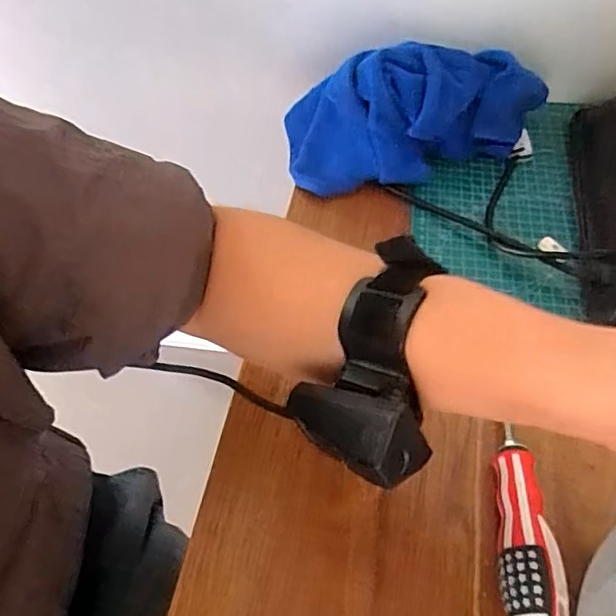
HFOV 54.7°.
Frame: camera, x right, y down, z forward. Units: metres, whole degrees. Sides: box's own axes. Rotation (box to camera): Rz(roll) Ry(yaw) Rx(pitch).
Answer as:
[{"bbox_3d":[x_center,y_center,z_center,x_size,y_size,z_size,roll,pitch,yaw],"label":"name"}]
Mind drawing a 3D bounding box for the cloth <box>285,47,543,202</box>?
[{"bbox_3d":[0.105,-0.182,0.551,0.242,0.089,0.110,-9,55,-7],"label":"cloth"}]

